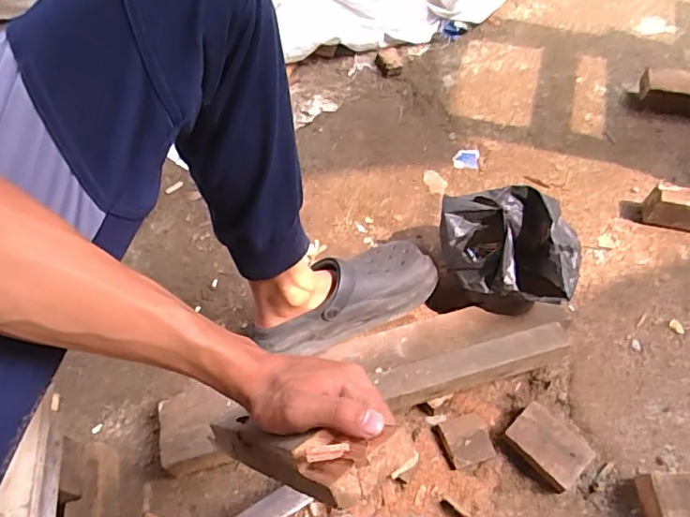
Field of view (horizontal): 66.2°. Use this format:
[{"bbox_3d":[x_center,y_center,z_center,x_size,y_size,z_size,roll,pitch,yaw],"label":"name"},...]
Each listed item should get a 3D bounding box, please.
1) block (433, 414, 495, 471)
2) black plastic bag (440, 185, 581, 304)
[{"bbox_3d":[0.156,0.238,0.694,0.060,0.018,0.064,-19,61,-9],"label":"block"},{"bbox_3d":[0.219,-0.010,0.733,0.187,0.156,0.145,13,61,9],"label":"black plastic bag"}]

